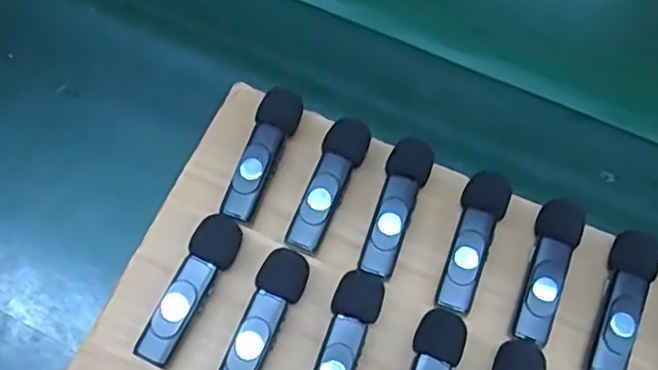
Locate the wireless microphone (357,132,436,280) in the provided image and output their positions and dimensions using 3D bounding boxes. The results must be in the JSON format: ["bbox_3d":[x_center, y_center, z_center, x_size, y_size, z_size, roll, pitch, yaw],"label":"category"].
[{"bbox_3d":[0.029,0.010,0.287,0.019,0.016,0.064,22,69,7],"label":"wireless microphone"}]

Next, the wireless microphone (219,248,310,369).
[{"bbox_3d":[-0.027,0.058,0.266,0.018,0.018,0.064,22,69,7],"label":"wireless microphone"}]

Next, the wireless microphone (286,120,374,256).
[{"bbox_3d":[-0.001,0.000,0.290,0.018,0.016,0.064,25,70,8],"label":"wireless microphone"}]

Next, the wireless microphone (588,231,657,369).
[{"bbox_3d":[0.123,0.051,0.274,0.018,0.015,0.063,22,69,7],"label":"wireless microphone"}]

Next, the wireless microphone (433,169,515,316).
[{"bbox_3d":[0.061,0.025,0.280,0.020,0.019,0.062,24,70,8],"label":"wireless microphone"}]

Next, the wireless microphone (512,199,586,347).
[{"bbox_3d":[0.092,0.037,0.277,0.018,0.014,0.062,22,69,7],"label":"wireless microphone"}]

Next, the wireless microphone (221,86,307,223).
[{"bbox_3d":[-0.029,-0.012,0.293,0.018,0.017,0.064,17,69,5],"label":"wireless microphone"}]

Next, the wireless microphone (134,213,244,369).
[{"bbox_3d":[-0.057,0.043,0.271,0.018,0.018,0.065,27,70,8],"label":"wireless microphone"}]

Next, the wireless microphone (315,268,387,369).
[{"bbox_3d":[0.004,0.067,0.264,0.019,0.015,0.065,22,69,7],"label":"wireless microphone"}]

